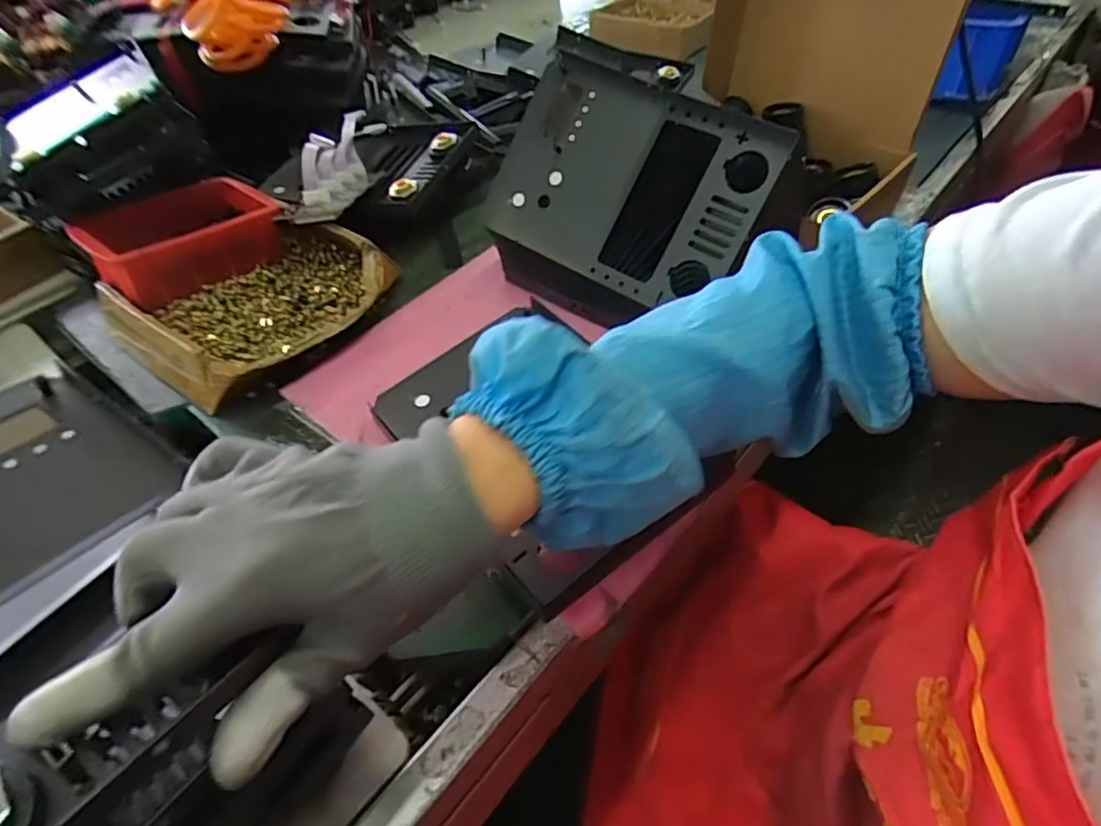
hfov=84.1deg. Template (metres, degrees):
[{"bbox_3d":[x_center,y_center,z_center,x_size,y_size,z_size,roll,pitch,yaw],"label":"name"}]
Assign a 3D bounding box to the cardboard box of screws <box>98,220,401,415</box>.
[{"bbox_3d":[-0.237,-0.098,0.531,0.157,0.050,0.201,31,56,30],"label":"cardboard box of screws"}]

